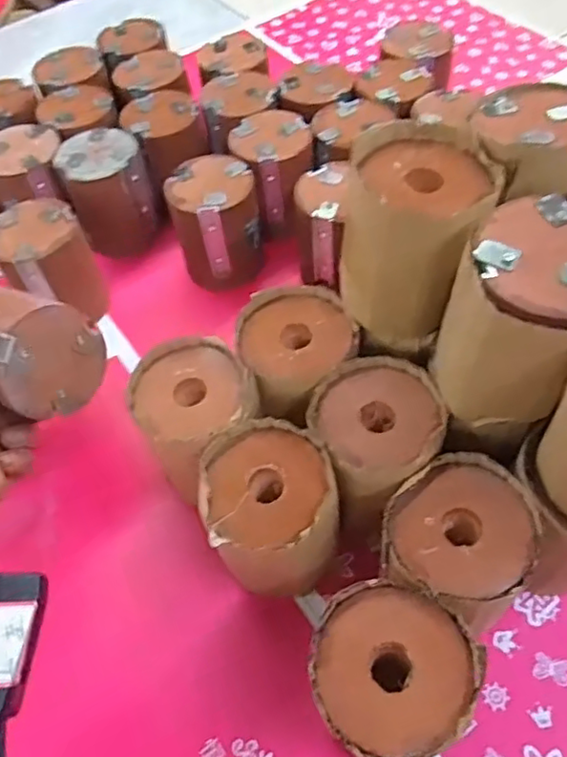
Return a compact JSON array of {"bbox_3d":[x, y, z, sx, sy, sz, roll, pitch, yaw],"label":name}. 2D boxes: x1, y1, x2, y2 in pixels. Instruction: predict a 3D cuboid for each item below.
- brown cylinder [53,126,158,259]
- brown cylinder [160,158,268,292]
[{"bbox_3d":[-0.174,-0.187,0.609,0.077,0.094,0.076,-16,57,-7],"label":"brown cylinder"},{"bbox_3d":[-0.063,-0.147,0.573,0.078,0.092,0.079,-19,57,-9],"label":"brown cylinder"}]

